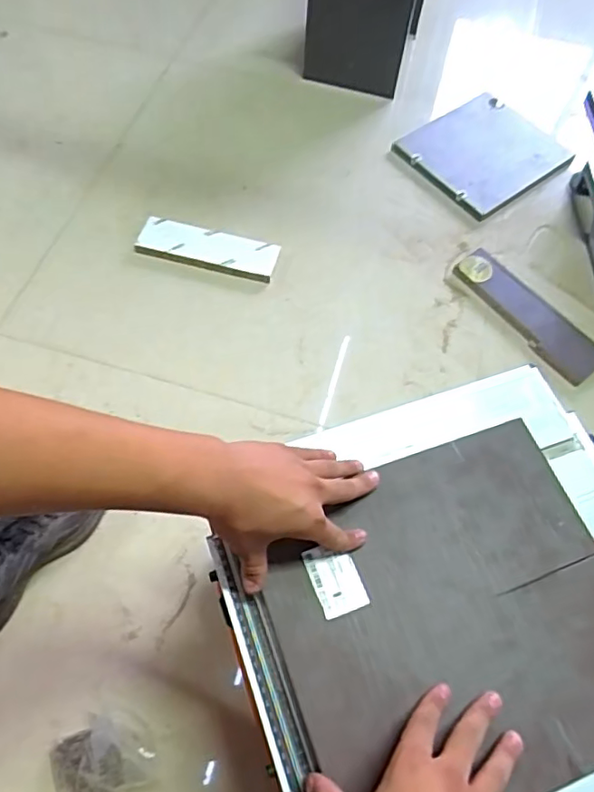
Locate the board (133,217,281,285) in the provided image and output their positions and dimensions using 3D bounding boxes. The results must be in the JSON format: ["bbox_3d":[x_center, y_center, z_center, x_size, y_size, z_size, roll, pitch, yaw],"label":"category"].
[{"bbox_3d":[-0.167,-0.273,1.081,0.256,0.025,0.084,13,63,4],"label":"board"}]

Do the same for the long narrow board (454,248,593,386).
[{"bbox_3d":[0.420,-0.150,1.059,0.103,0.015,0.303,-34,69,-19],"label":"long narrow board"}]

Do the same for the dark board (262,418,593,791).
[{"bbox_3d":[0.136,0.184,0.493,0.293,0.009,0.275,-17,65,-11],"label":"dark board"}]

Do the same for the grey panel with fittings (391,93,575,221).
[{"bbox_3d":[0.411,-0.534,1.258,0.295,0.026,0.265,-38,71,-20],"label":"grey panel with fittings"}]

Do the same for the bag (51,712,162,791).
[{"bbox_3d":[-0.225,0.431,0.677,0.120,0.082,0.104,-25,67,-15],"label":"bag"}]

